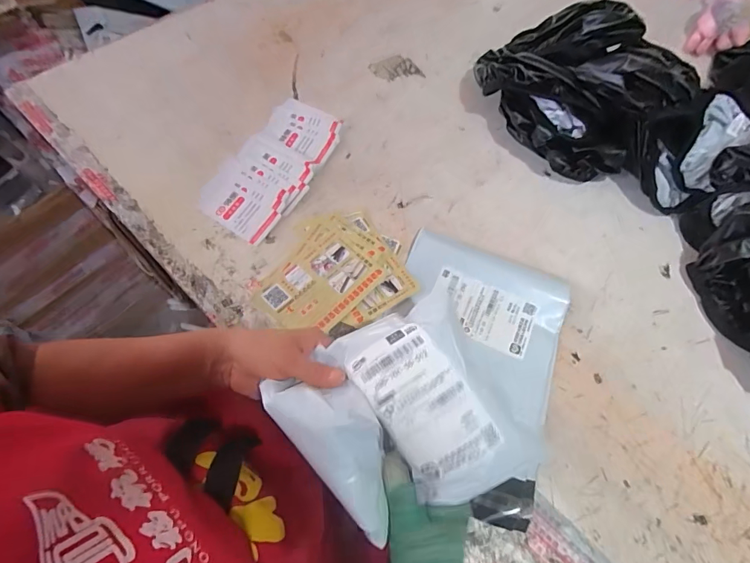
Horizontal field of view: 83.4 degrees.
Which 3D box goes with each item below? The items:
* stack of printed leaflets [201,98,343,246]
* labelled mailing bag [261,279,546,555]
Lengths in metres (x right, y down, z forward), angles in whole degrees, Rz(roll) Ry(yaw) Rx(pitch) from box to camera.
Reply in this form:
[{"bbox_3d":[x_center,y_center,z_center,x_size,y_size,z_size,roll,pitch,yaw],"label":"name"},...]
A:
[{"bbox_3d":[-0.142,-0.165,0.601,0.116,0.024,0.232,30,70,12],"label":"stack of printed leaflets"},{"bbox_3d":[0.018,0.113,0.358,0.185,0.034,0.169,-24,69,-10],"label":"labelled mailing bag"}]

